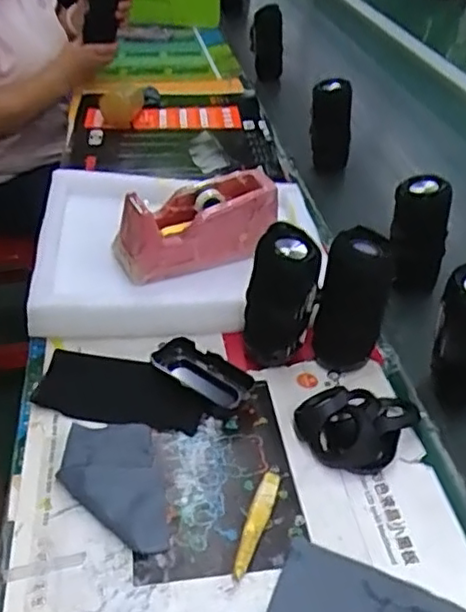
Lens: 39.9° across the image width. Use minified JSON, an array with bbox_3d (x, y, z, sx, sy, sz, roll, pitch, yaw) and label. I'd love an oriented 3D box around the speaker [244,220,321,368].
[{"bbox_3d":[0.050,-0.004,0.673,0.071,0.151,0.054,6,37,4],"label":"speaker"}]

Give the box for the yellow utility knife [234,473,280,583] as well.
[{"bbox_3d":[0.020,0.179,0.537,0.018,0.005,0.104,12,37,13],"label":"yellow utility knife"}]

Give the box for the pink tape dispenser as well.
[{"bbox_3d":[-0.047,-0.098,0.808,0.201,0.103,0.077,-14,40,-21],"label":"pink tape dispenser"}]

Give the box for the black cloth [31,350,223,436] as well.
[{"bbox_3d":[-0.110,0.086,0.654,0.182,0.008,0.091,13,38,13],"label":"black cloth"}]

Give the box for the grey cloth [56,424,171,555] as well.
[{"bbox_3d":[-0.106,0.153,0.562,0.083,0.015,0.141,-8,38,-14],"label":"grey cloth"}]

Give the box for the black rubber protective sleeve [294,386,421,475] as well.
[{"bbox_3d":[0.116,0.111,0.604,0.112,0.042,0.085,6,37,5],"label":"black rubber protective sleeve"}]

